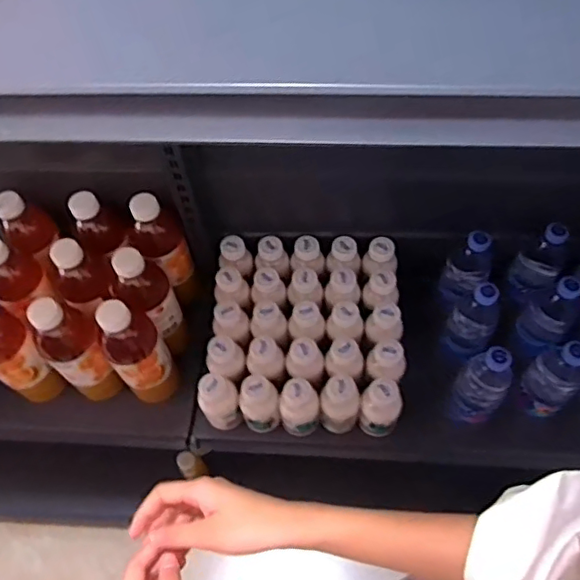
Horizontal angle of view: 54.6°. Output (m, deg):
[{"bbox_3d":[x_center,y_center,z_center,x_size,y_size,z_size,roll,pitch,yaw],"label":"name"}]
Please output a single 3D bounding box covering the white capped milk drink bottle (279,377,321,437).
[{"bbox_3d":[0.015,0.176,0.834,0.060,0.130,0.050,-5,60,0],"label":"white capped milk drink bottle"}]

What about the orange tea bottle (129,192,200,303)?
[{"bbox_3d":[-0.197,-0.062,0.881,0.074,0.200,0.068,-27,62,-12],"label":"orange tea bottle"}]

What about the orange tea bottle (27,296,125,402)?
[{"bbox_3d":[-0.305,0.087,0.803,0.074,0.203,0.078,39,69,22],"label":"orange tea bottle"}]

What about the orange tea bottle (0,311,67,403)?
[{"bbox_3d":[-0.401,0.097,0.820,0.066,0.230,0.078,34,67,20],"label":"orange tea bottle"}]

